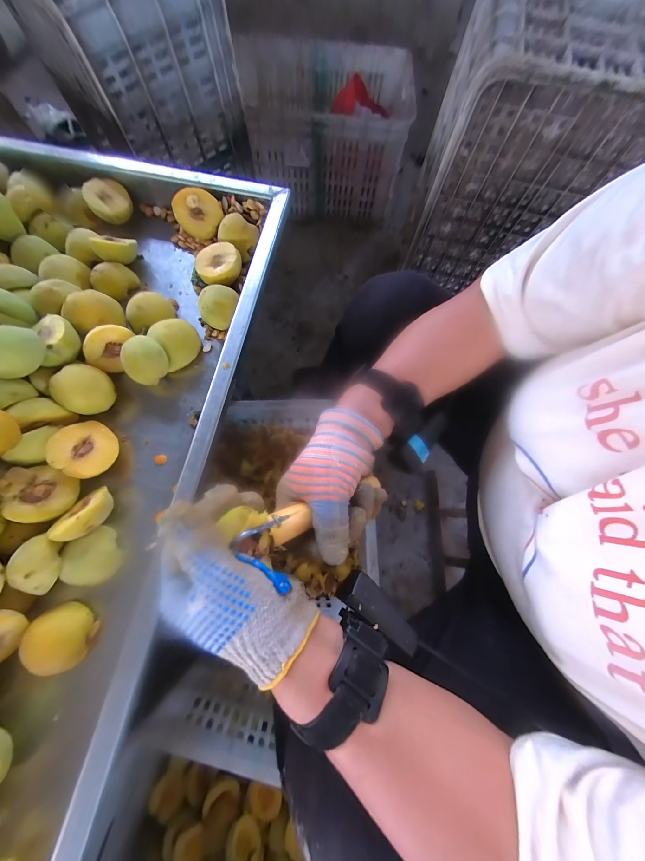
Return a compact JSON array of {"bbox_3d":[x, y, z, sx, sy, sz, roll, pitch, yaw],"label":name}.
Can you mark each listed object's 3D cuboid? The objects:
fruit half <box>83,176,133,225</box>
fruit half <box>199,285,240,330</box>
[{"bbox_3d":[-0.321,-0.345,0.420,0.056,0.032,0.059,-33,78,-10],"label":"fruit half"},{"bbox_3d":[-0.139,-0.166,0.381,0.045,0.039,0.051,6,74,0],"label":"fruit half"}]

